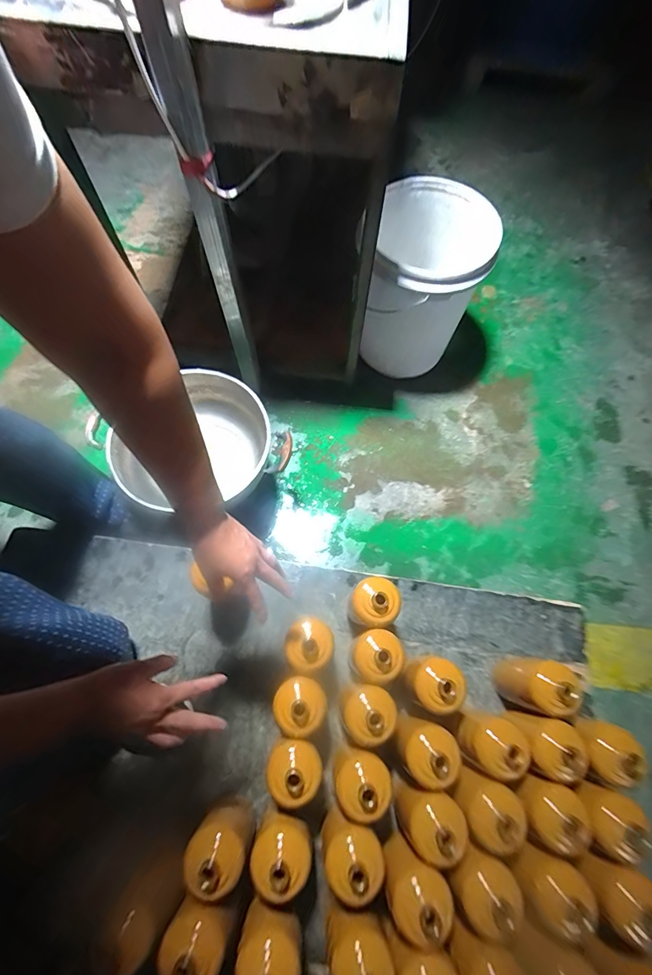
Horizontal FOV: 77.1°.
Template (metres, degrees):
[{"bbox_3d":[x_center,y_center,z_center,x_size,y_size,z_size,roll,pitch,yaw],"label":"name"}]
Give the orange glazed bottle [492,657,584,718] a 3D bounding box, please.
[{"bbox_3d":[0.361,0.343,0.713,0.065,0.186,0.082,7,70,-2],"label":"orange glazed bottle"}]

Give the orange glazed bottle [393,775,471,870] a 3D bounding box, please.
[{"bbox_3d":[0.158,0.503,0.625,0.080,0.158,0.073,1,70,-4],"label":"orange glazed bottle"}]

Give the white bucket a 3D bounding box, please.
[{"bbox_3d":[0.235,-0.502,1.061,0.295,0.370,0.300,1,70,-4],"label":"white bucket"}]

